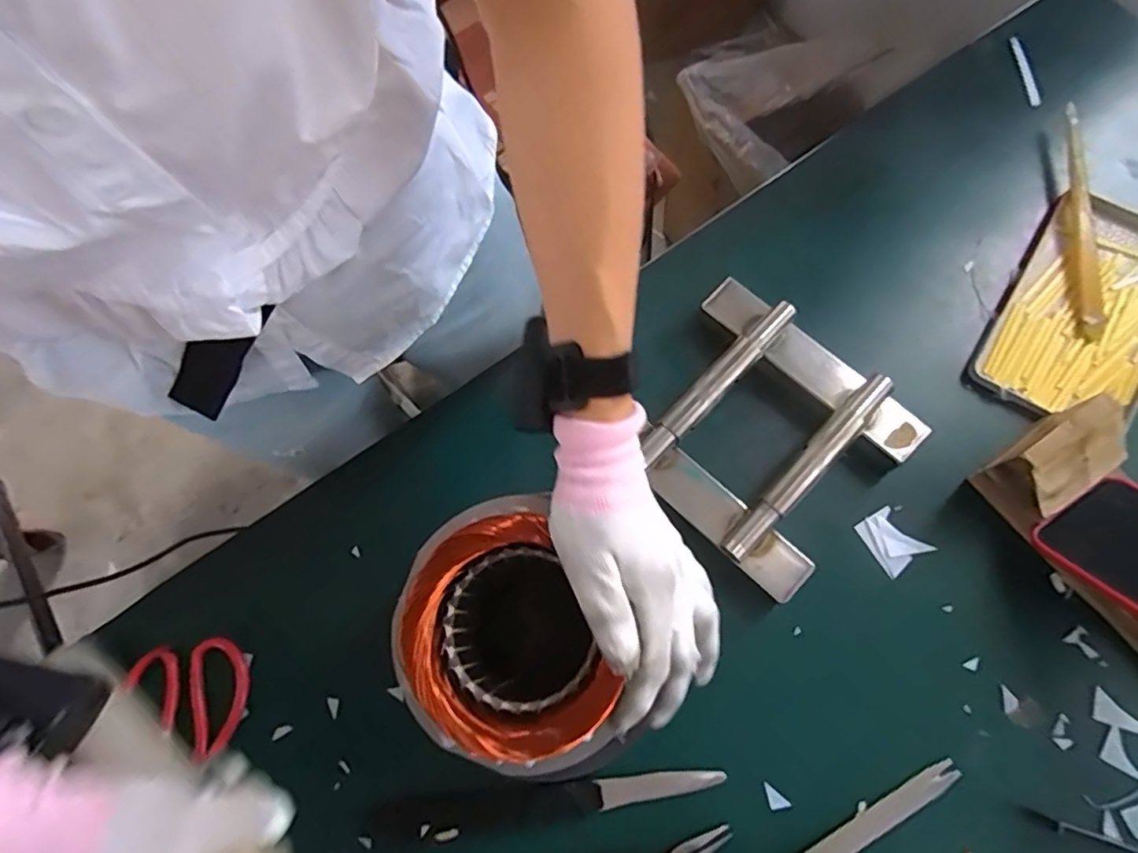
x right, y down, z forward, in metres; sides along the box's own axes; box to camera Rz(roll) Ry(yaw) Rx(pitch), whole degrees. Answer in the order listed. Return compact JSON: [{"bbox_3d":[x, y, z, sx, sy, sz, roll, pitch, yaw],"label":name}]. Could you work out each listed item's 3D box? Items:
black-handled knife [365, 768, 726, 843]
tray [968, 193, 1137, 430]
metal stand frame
[{"bbox_3d":[-0.019,0.266,0.434,0.244,0.018,0.027,-8,73,2],"label":"black-handled knife"},{"bbox_3d":[0.424,-0.092,0.504,0.122,0.020,0.197,30,78,12],"label":"tray"},{"bbox_3d":[0.144,0.002,0.477,0.188,0.044,0.176,42,80,14],"label":"metal stand frame"}]

